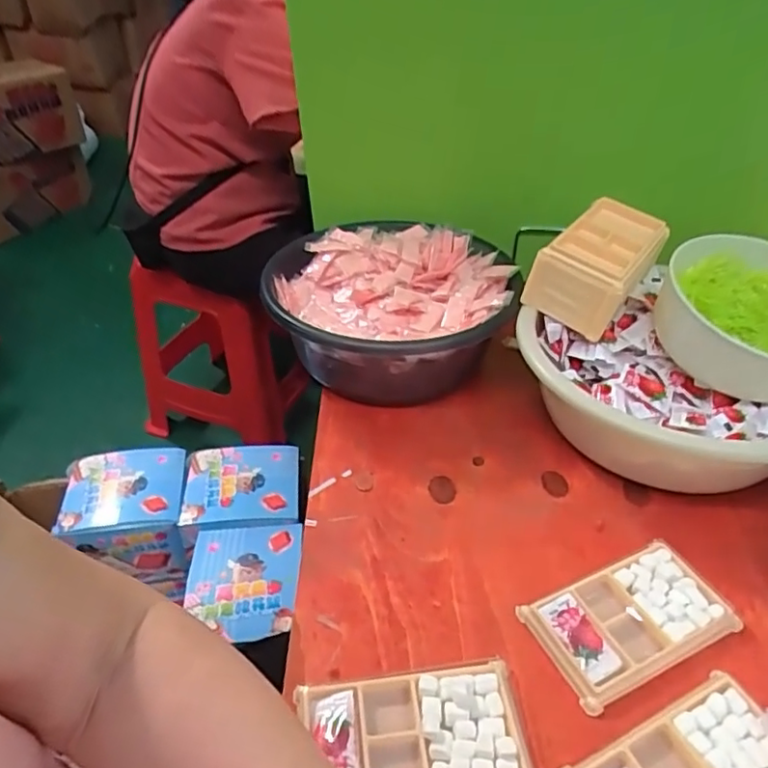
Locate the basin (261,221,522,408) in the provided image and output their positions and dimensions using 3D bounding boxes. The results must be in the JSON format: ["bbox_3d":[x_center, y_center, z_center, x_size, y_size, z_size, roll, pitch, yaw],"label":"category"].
[{"bbox_3d":[0.004,-0.071,0.647,0.250,0.113,0.236,-1,39,1],"label":"basin"}]

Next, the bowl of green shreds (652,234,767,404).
[{"bbox_3d":[0.325,-0.060,0.529,0.152,0.082,0.160,-1,39,1],"label":"bowl of green shreds"}]

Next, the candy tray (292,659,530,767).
[{"bbox_3d":[0.019,0.215,0.362,0.129,0.016,0.075,-5,39,-4],"label":"candy tray"}]

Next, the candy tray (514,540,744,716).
[{"bbox_3d":[0.174,0.164,0.423,0.133,0.013,0.073,-18,42,-20],"label":"candy tray"}]

